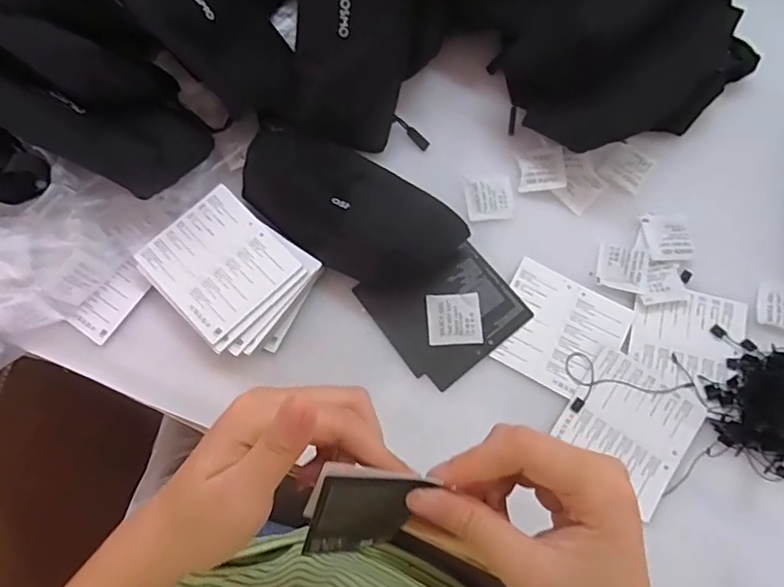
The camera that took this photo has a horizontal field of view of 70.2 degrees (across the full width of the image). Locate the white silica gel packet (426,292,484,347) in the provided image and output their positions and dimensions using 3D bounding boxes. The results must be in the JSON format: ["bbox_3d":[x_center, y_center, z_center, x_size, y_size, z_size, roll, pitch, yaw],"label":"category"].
[{"bbox_3d":[0.049,0.020,0.438,0.042,0.007,0.040,-3,74,-3],"label":"white silica gel packet"}]

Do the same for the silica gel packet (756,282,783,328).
[{"bbox_3d":[0.315,0.011,0.447,0.040,0.005,0.037,15,74,2],"label":"silica gel packet"}]

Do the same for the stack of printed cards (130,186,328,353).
[{"bbox_3d":[-0.127,-0.016,0.437,0.122,0.020,0.097,37,76,8],"label":"stack of printed cards"}]

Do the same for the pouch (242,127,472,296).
[{"bbox_3d":[-0.035,-0.068,0.454,0.184,0.025,0.089,32,76,7],"label":"pouch"}]

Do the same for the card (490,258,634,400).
[{"bbox_3d":[0.132,0.030,0.445,0.095,0.004,0.088,28,75,6],"label":"card"}]

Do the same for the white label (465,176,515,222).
[{"bbox_3d":[0.083,-0.081,0.471,0.040,0.004,0.038,-3,74,-3],"label":"white label"}]

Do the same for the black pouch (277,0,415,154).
[{"bbox_3d":[-0.032,-0.211,0.434,0.090,0.025,0.182,11,110,1],"label":"black pouch"}]

